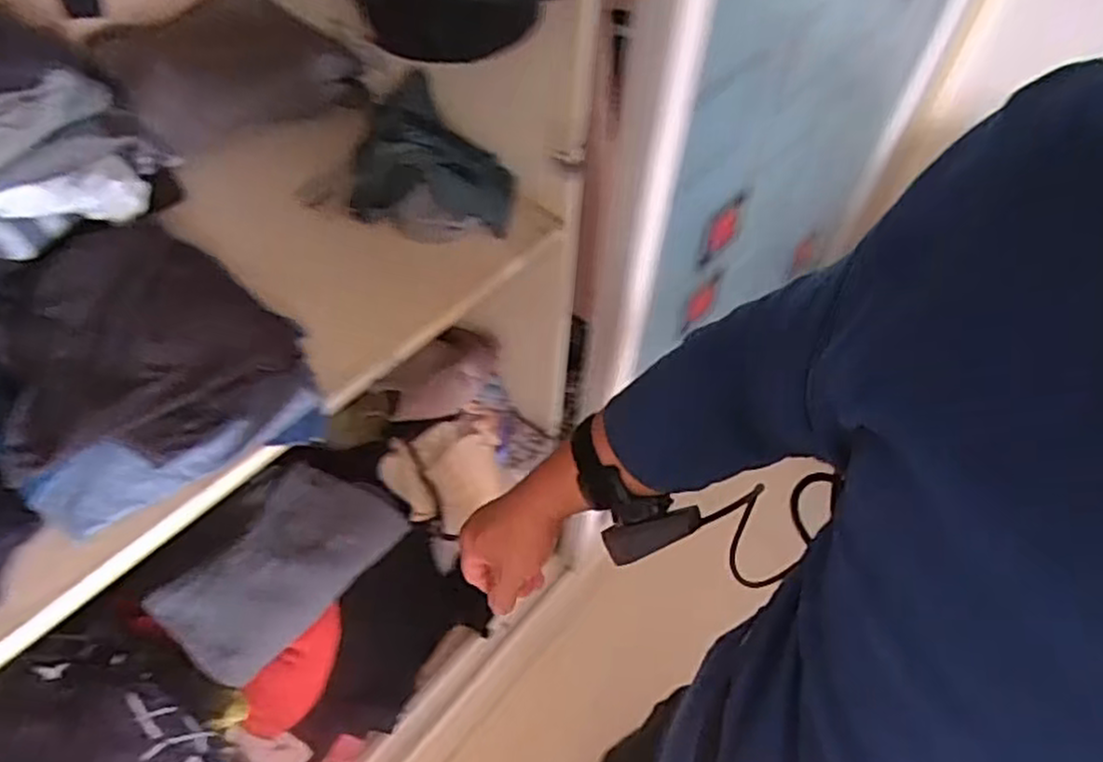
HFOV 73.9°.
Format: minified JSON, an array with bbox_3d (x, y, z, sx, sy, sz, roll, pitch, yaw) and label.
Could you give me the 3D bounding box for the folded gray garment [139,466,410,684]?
[{"bbox_3d":[-0.343,0.236,0.949,0.164,0.046,0.289,44,54,-2],"label":"folded gray garment"}]

